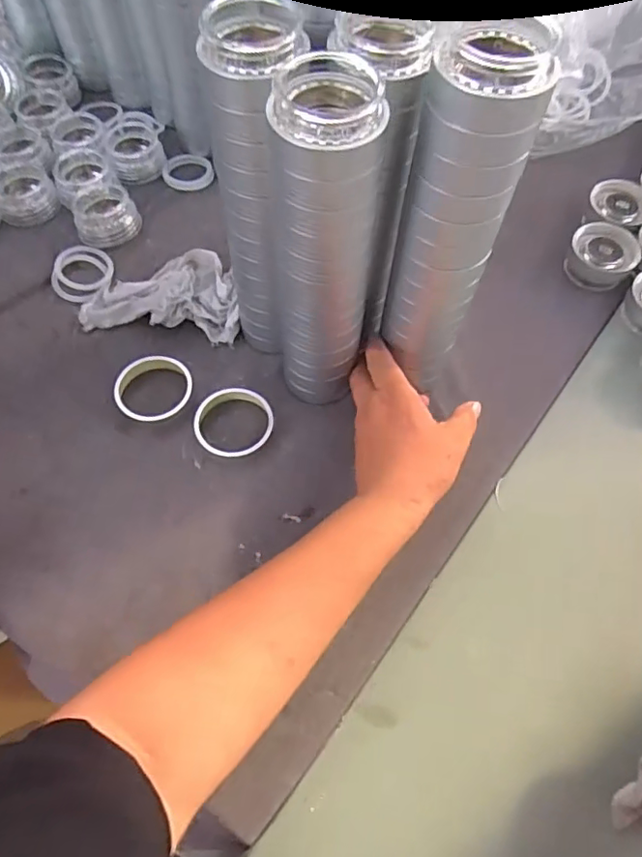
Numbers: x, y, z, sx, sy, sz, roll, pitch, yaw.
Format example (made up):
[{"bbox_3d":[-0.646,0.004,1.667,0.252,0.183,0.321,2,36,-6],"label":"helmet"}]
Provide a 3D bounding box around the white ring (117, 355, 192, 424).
[{"bbox_3d":[-0.148,-0.036,0.505,0.065,0.017,0.060,1,62,-2],"label":"white ring"}]

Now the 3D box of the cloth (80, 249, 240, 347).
[{"bbox_3d":[-0.153,-0.134,0.542,0.148,0.031,0.094,3,62,0],"label":"cloth"}]

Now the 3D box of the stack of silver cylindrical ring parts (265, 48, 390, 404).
[{"bbox_3d":[0.001,-0.112,0.393,0.065,0.255,0.080,5,67,2],"label":"stack of silver cylindrical ring parts"}]

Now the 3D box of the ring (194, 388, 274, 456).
[{"bbox_3d":[-0.075,-0.006,0.494,0.066,0.020,0.069,1,62,-2],"label":"ring"}]

